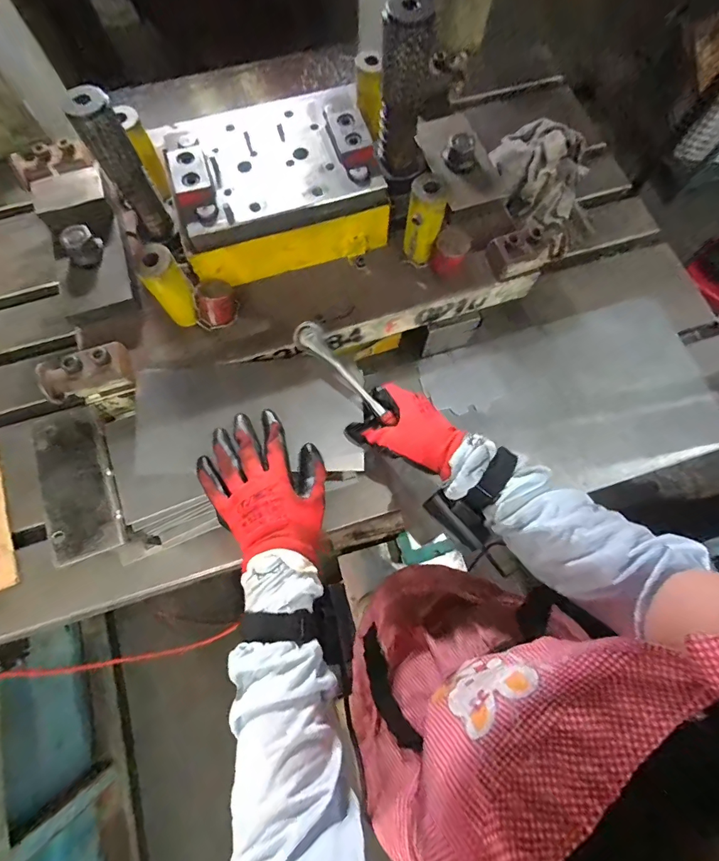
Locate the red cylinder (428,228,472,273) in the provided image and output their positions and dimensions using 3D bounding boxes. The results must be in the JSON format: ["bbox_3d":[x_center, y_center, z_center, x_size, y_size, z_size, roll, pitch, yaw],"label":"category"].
[{"bbox_3d":[0.109,-0.213,0.487,0.038,0.037,0.036,0,73,0],"label":"red cylinder"}]

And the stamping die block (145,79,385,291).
[{"bbox_3d":[-0.098,-0.289,0.492,0.233,0.093,0.170,-17,73,-5],"label":"stamping die block"}]

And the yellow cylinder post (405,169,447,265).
[{"bbox_3d":[0.074,-0.238,0.472,0.039,0.097,0.032,5,73,2],"label":"yellow cylinder post"}]

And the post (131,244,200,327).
[{"bbox_3d":[-0.205,-0.155,0.450,0.040,0.099,0.034,-28,75,-8],"label":"post"}]

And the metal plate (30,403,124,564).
[{"bbox_3d":[-0.308,0.055,0.443,0.071,0.012,0.162,-20,74,-6],"label":"metal plate"}]

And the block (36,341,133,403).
[{"bbox_3d":[-0.302,-0.062,0.450,0.093,0.044,0.043,-21,74,-6],"label":"block"}]

